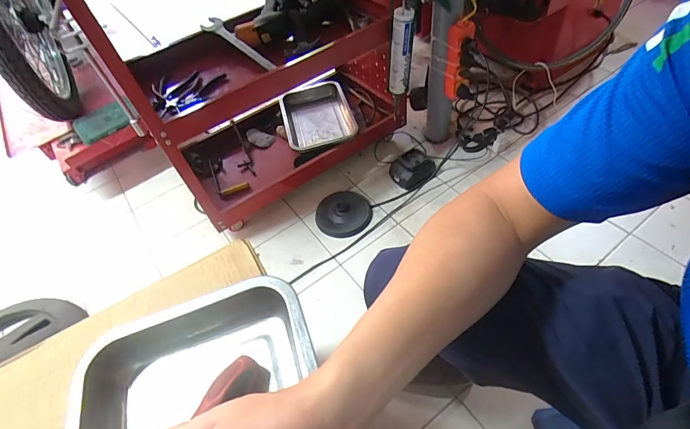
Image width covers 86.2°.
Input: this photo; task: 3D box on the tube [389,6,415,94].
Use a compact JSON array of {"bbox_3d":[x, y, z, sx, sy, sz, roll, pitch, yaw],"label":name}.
[{"bbox_3d":[0.143,-0.406,0.944,0.053,0.216,0.041,0,52,10],"label":"tube"}]

